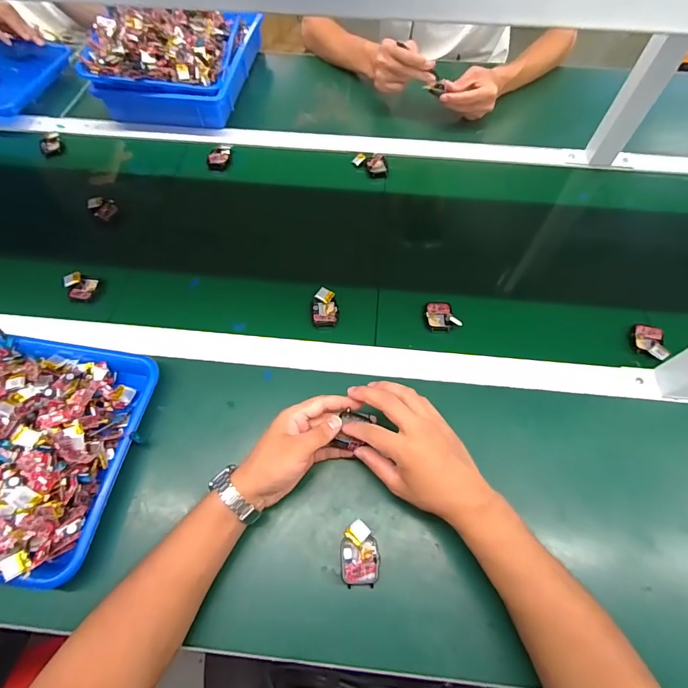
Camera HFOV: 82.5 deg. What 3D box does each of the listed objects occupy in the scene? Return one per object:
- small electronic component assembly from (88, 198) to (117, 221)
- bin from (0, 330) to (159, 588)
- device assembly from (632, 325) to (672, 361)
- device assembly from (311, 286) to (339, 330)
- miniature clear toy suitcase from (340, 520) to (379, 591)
[{"bbox_3d":[-0.392,-0.222,0.641,0.036,0.027,0.030,-39,68,-19],"label":"small electronic component assembly"},{"bbox_3d":[-0.411,0.107,0.443,0.336,0.075,0.254,9,62,5],"label":"bin"},{"bbox_3d":[0.413,-0.002,0.528,0.035,0.019,0.058,1,61,1],"label":"device assembly"},{"bbox_3d":[-0.026,-0.050,0.549,0.037,0.014,0.059,3,61,2],"label":"device assembly"},{"bbox_3d":[0.017,0.216,0.404,0.038,0.014,0.058,-2,61,-1],"label":"miniature clear toy suitcase"}]

